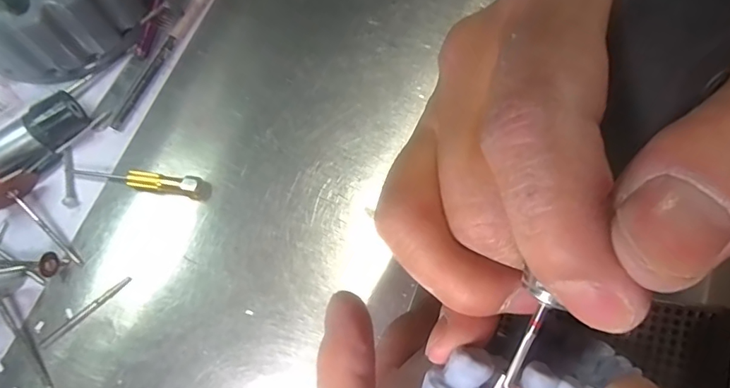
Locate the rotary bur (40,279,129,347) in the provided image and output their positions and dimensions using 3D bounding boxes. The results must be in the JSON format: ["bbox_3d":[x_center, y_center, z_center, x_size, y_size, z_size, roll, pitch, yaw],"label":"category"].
[{"bbox_3d":[-0.119,0.050,0.211,0.043,0.004,0.004,-39,76,-12],"label":"rotary bur"}]

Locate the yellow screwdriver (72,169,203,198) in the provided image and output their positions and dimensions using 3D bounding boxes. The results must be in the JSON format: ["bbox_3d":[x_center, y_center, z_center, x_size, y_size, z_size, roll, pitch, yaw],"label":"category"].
[{"bbox_3d":[-0.105,-0.007,0.227,0.062,0.009,0.010,7,71,2],"label":"yellow screwdriver"}]

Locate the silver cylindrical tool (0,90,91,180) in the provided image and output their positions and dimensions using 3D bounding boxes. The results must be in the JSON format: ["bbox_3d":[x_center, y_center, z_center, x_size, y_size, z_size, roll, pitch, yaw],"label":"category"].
[{"bbox_3d":[-0.157,-0.022,0.227,0.059,0.019,0.019,-39,76,-12],"label":"silver cylindrical tool"}]

